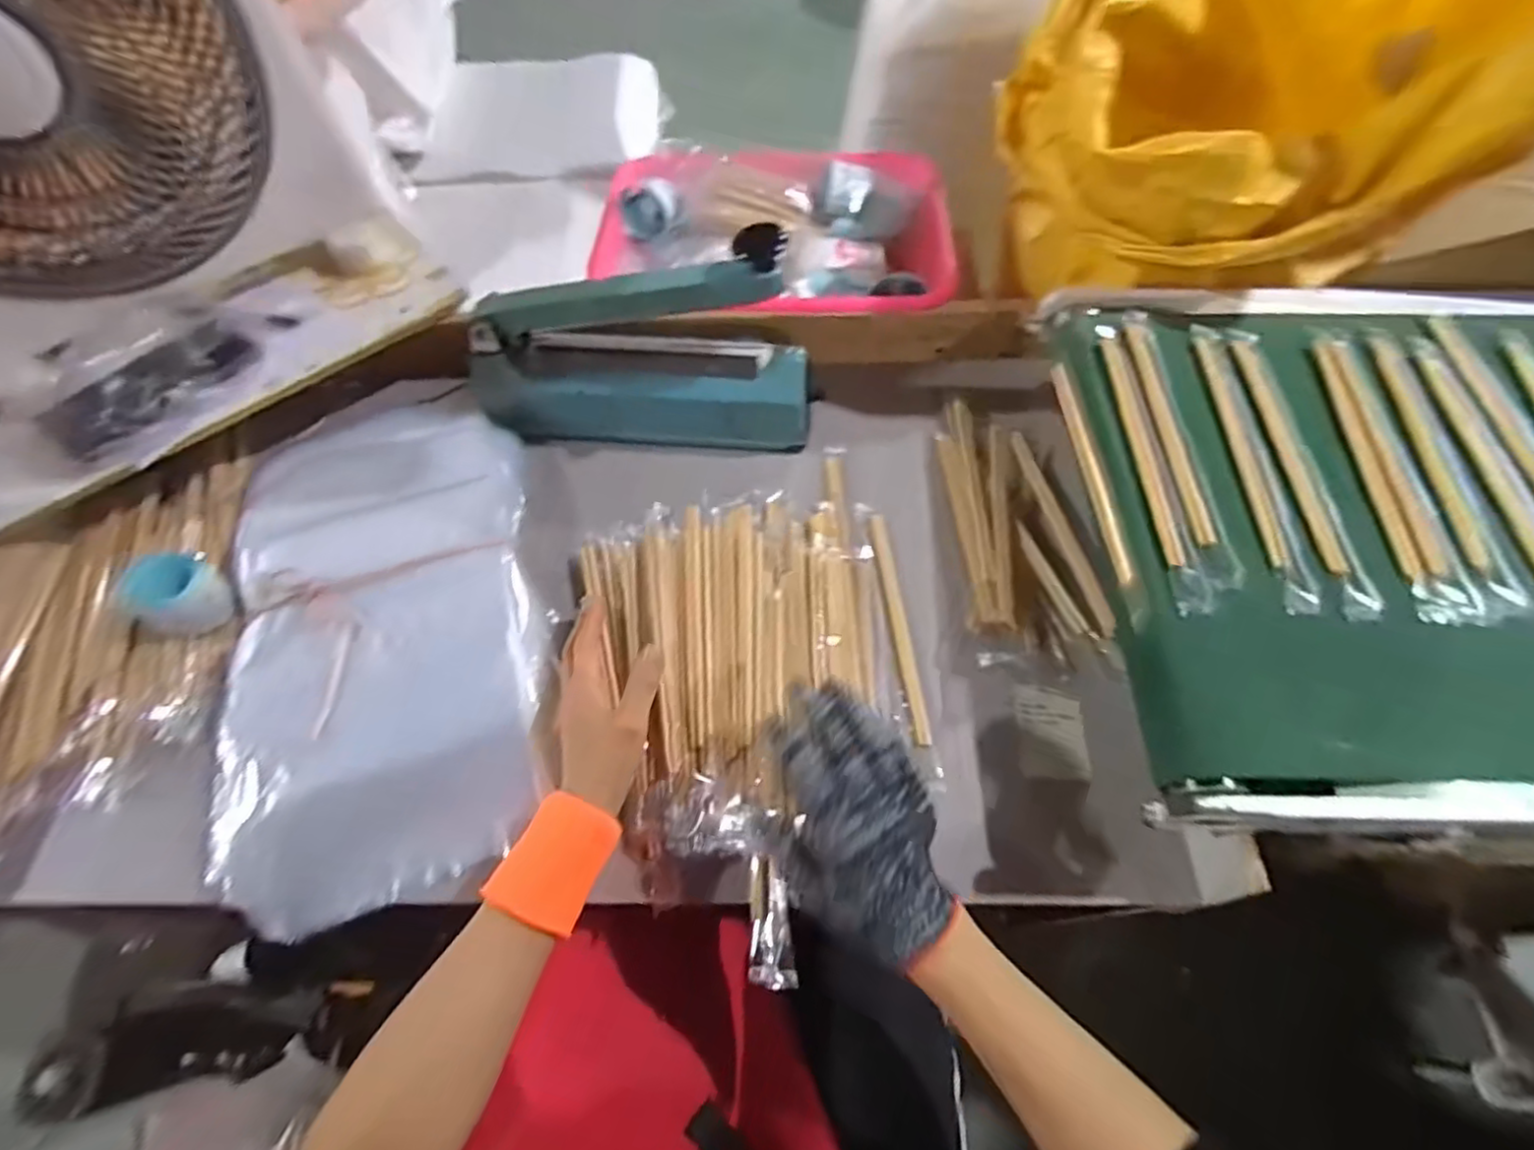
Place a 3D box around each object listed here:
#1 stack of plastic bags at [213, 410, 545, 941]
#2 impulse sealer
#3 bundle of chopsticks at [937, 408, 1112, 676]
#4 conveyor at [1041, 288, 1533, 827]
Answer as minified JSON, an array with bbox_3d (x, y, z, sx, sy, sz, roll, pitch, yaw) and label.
[{"bbox_3d":[-0.307,0.023,0.543,0.222,0.033,0.429,-15,62,-7],"label":"stack of plastic bags"},{"bbox_3d":[-0.112,-0.196,0.594,0.303,0.159,0.091,1,61,2],"label":"impulse sealer"},{"bbox_3d":[0.215,-0.048,0.583,0.108,0.022,0.241,-2,61,0],"label":"bundle of chopsticks"},{"bbox_3d":[0.554,-0.047,0.457,0.638,0.046,0.417,2,61,2],"label":"conveyor"}]

